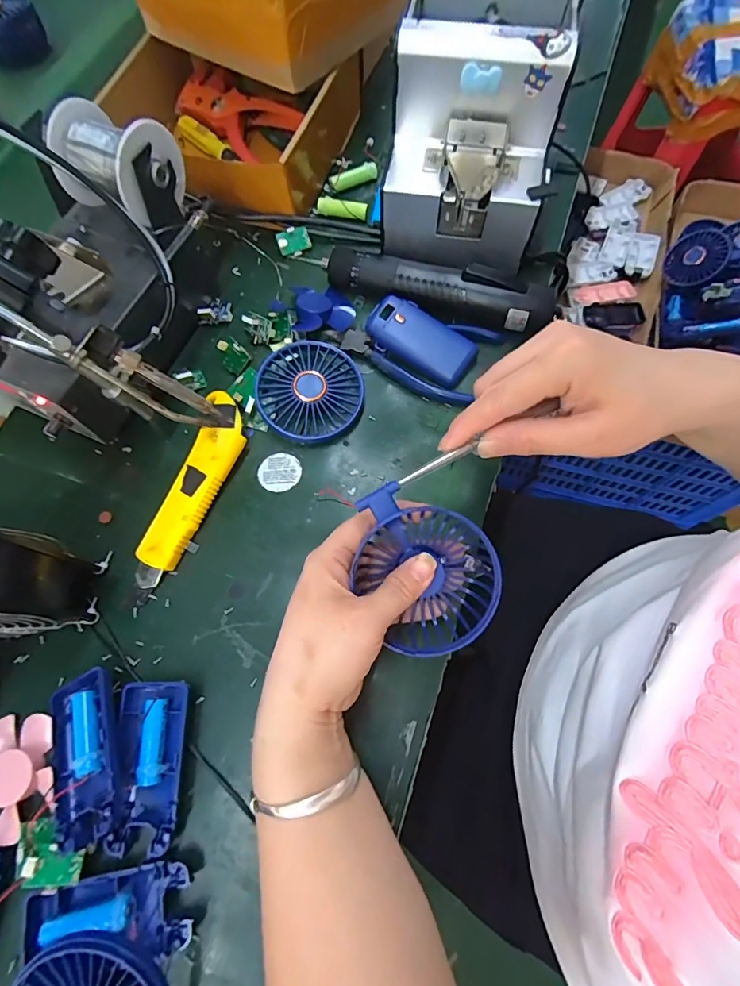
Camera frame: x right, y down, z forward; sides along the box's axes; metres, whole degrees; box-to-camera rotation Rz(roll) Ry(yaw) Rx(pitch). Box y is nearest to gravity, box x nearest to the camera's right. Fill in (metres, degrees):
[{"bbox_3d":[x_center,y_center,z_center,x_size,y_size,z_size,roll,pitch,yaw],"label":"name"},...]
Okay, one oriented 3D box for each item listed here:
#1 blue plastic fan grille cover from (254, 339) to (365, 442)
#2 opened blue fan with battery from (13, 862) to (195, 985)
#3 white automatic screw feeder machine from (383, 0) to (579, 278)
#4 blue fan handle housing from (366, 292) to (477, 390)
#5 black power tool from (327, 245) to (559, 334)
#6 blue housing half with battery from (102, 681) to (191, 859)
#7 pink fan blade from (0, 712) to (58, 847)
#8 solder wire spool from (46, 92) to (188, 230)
[{"bbox_3d":[-0.049,-0.083,0.376,0.083,0.022,0.085,37,75,14],"label":"blue plastic fan grille cover"},{"bbox_3d":[-0.148,0.267,0.245,0.090,0.030,0.104,-3,70,1],"label":"opened blue fan with battery"},{"bbox_3d":[0.086,-0.303,0.384,0.123,0.146,0.173,10,70,6],"label":"white automatic screw feeder machine"},{"bbox_3d":[0.043,-0.130,0.387,0.094,0.023,0.042,31,74,13],"label":"blue fan handle housing"},{"bbox_3d":[0.058,-0.179,0.397,0.195,0.039,0.032,19,72,9],"label":"black power tool"},{"bbox_3d":[-0.140,0.171,0.291,0.043,0.016,0.093,-2,70,2],"label":"blue housing half with battery"},{"bbox_3d":[-0.230,0.181,0.291,0.064,0.015,0.068,-1,70,2],"label":"pink fan blade"},{"bbox_3d":[-0.186,-0.240,0.336,0.082,0.058,0.068,18,72,9],"label":"solder wire spool"}]

